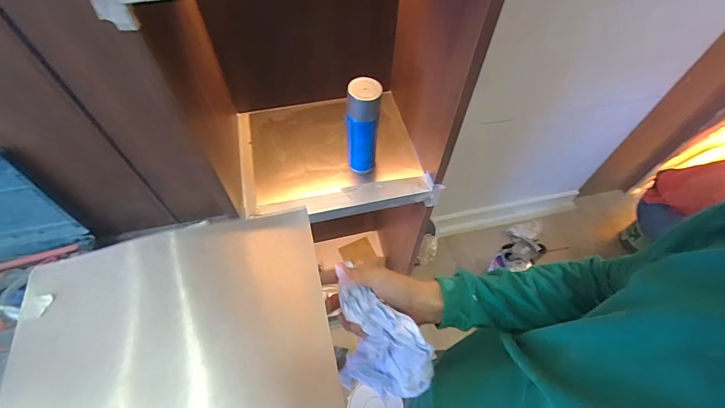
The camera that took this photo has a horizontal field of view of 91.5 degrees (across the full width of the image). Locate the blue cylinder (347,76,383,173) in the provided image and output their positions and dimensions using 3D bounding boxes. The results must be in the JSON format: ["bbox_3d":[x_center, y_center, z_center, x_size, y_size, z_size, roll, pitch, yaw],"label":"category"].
[{"bbox_3d":[0.001,-0.151,0.712,0.065,0.205,0.059,1,59,1],"label":"blue cylinder"}]

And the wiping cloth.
[{"bbox_3d":[0.027,0.172,0.421,0.111,0.139,0.036,7,26,14],"label":"wiping cloth"}]

